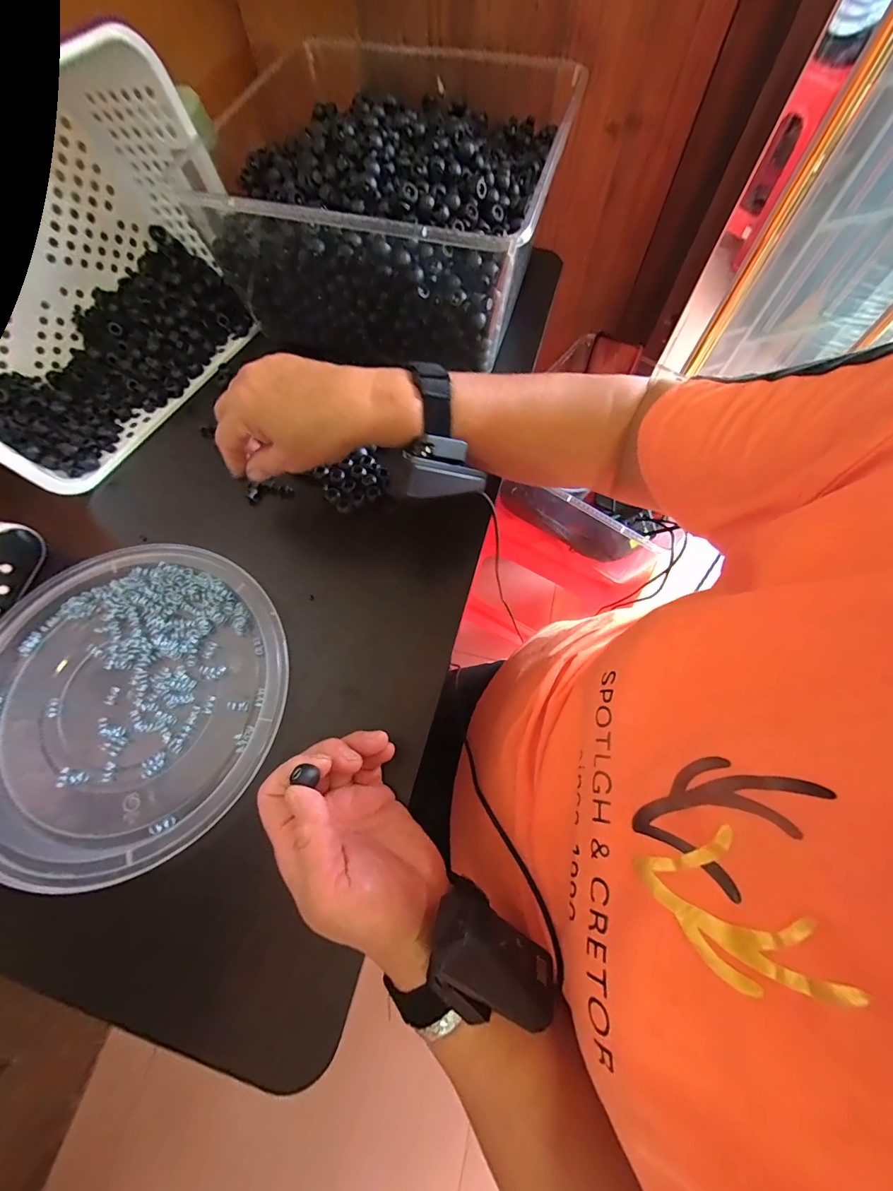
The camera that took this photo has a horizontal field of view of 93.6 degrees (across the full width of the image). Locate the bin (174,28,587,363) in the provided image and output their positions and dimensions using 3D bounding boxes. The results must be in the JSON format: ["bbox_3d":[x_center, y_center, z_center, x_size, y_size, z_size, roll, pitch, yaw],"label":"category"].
[{"bbox_3d":[-0.062,-0.397,0.425,0.328,0.131,0.314,13,68,7],"label":"bin"}]

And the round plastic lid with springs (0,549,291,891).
[{"bbox_3d":[-0.240,0.075,0.309,0.234,0.016,0.220,0,67,1],"label":"round plastic lid with springs"}]

